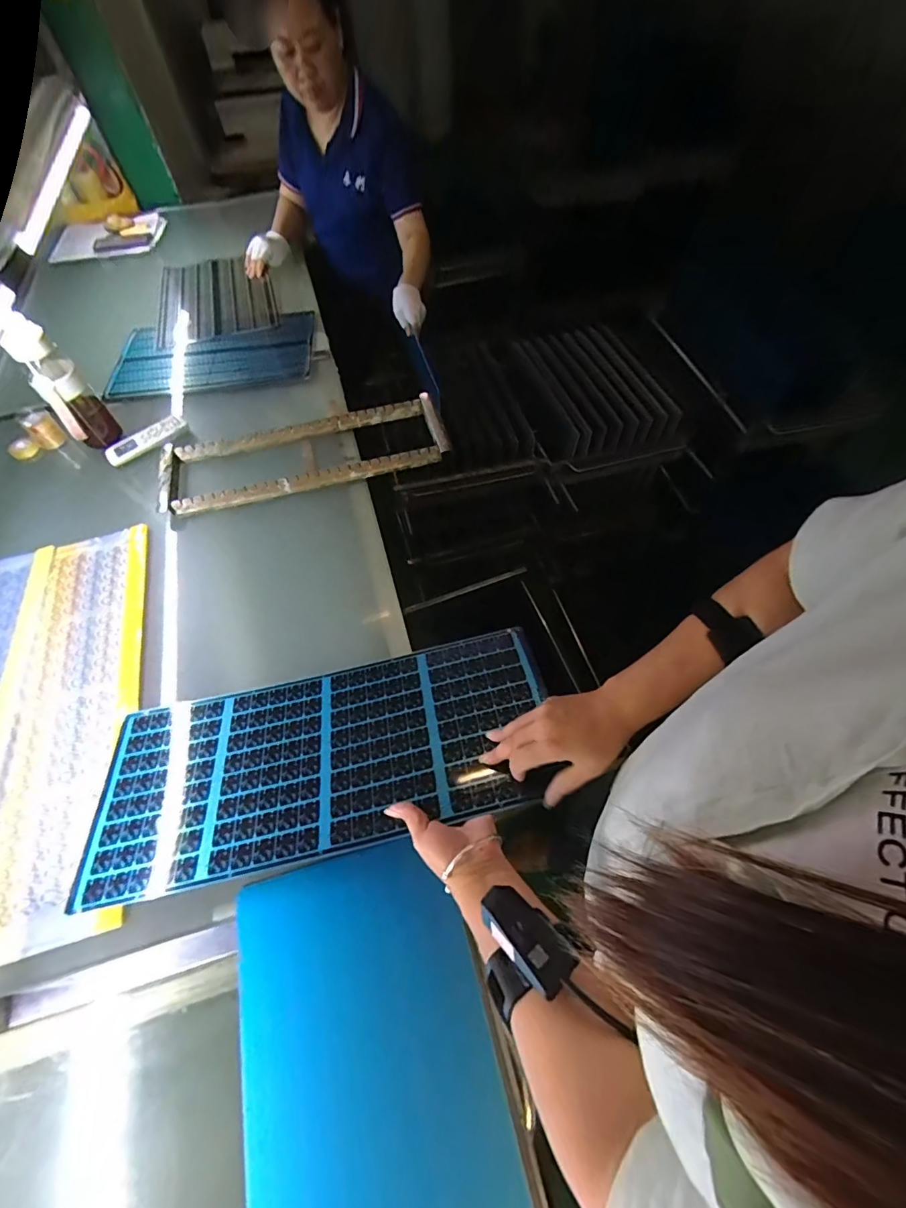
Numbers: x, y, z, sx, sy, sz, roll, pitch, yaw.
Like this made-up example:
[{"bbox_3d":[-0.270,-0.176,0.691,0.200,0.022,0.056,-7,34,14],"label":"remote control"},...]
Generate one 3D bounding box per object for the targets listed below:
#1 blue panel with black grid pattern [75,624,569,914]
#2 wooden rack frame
[{"bbox_3d":[-0.159,0.181,0.579,0.551,0.014,0.235,-13,47,0],"label":"blue panel with black grid pattern"},{"bbox_3d":[-0.282,-0.289,0.898,0.539,0.038,0.194,-13,59,-6],"label":"wooden rack frame"}]

